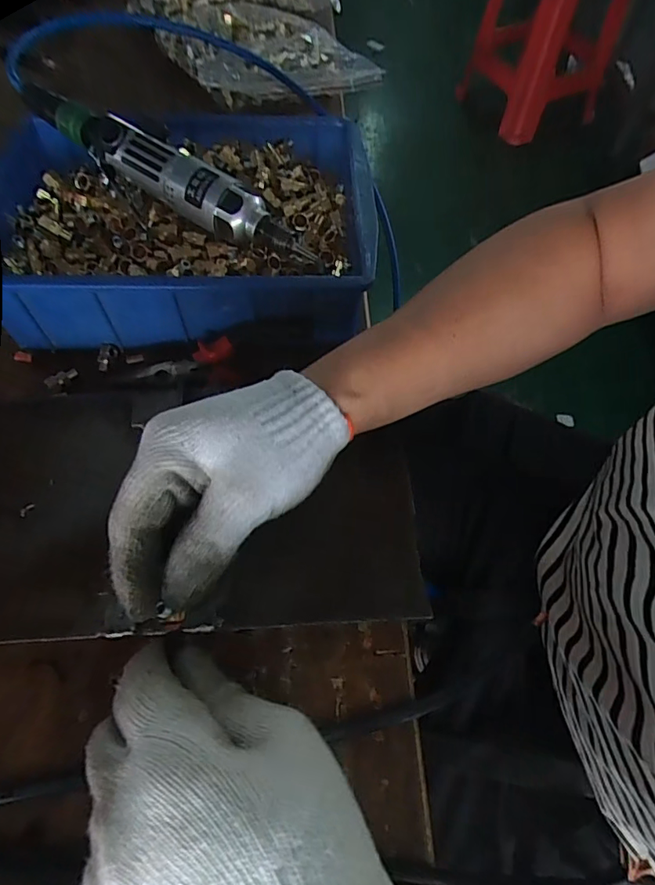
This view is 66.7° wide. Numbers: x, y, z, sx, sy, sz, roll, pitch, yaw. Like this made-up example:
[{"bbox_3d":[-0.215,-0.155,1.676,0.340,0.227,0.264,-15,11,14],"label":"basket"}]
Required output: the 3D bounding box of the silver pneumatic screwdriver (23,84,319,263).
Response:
[{"bbox_3d":[-0.126,-0.202,0.372,0.257,0.041,0.032,31,65,15],"label":"silver pneumatic screwdriver"}]

